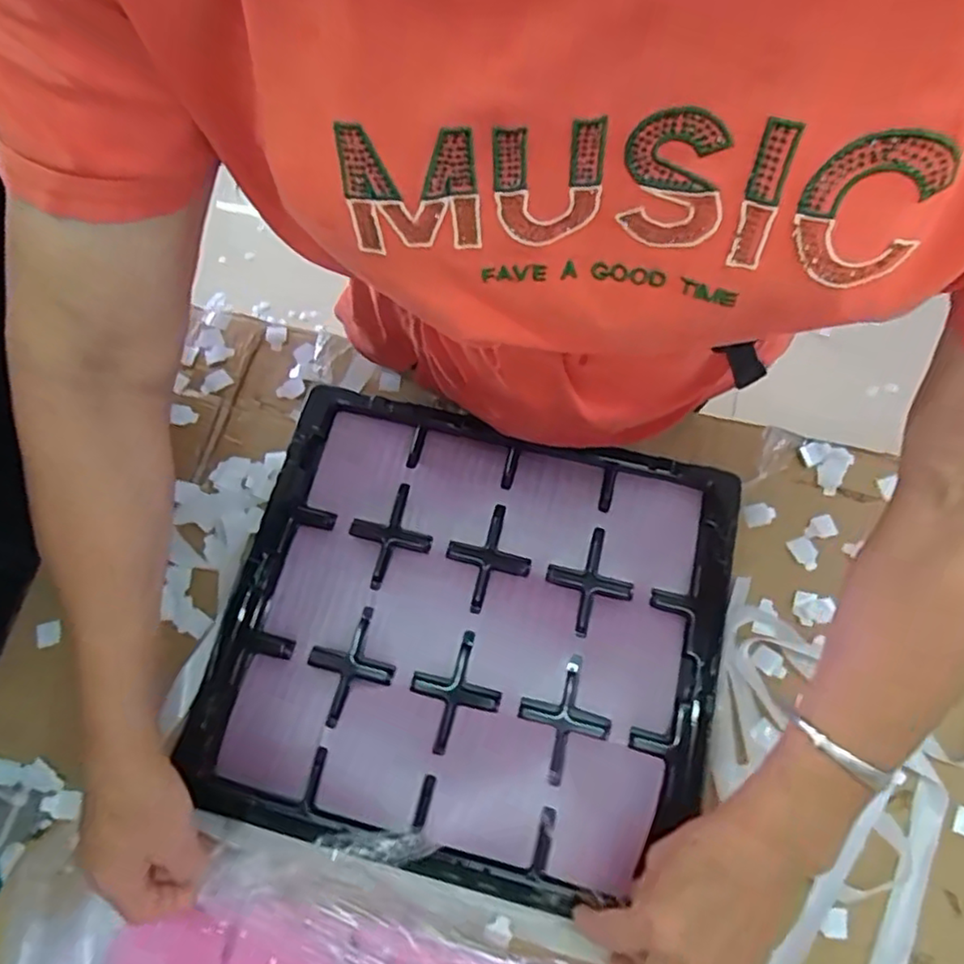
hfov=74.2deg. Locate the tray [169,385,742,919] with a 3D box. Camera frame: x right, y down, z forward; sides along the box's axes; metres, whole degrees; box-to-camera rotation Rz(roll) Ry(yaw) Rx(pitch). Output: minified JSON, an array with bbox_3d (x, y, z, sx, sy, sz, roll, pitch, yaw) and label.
[{"bbox_3d":[-0.008,0.106,0.478,0.365,0.032,0.326,13,71,6],"label":"tray"}]

